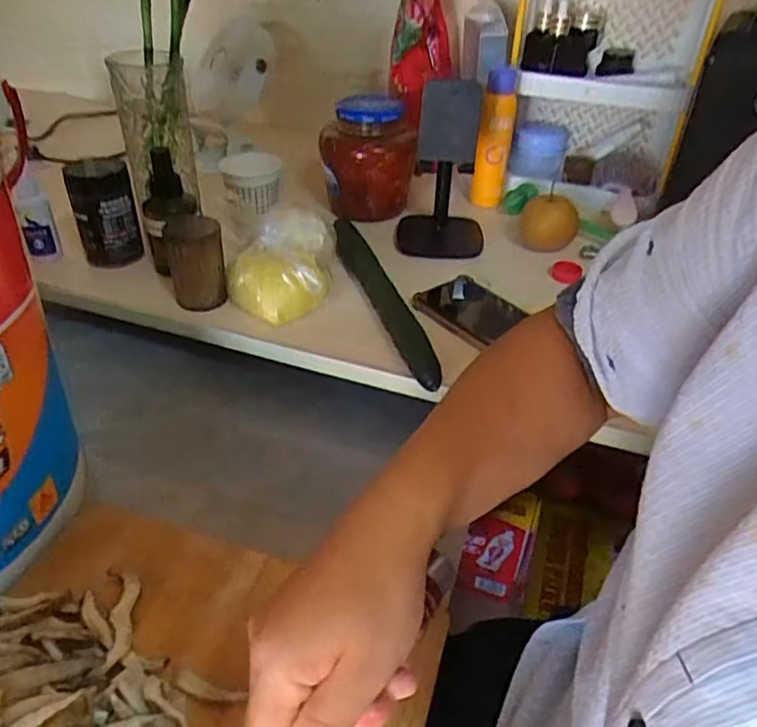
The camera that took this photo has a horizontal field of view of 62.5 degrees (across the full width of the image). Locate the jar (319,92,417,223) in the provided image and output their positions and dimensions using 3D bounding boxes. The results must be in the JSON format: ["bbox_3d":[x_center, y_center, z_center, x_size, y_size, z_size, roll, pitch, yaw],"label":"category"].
[{"bbox_3d":[-0.012,-0.261,0.788,0.111,0.129,0.107,1,37,-1],"label":"jar"}]

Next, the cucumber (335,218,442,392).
[{"bbox_3d":[0.003,-0.068,0.626,0.033,0.028,0.273,-11,39,-16],"label":"cucumber"}]

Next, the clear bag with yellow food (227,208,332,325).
[{"bbox_3d":[-0.098,-0.100,0.630,0.106,0.070,0.120,-2,38,-6],"label":"clear bag with yellow food"}]

